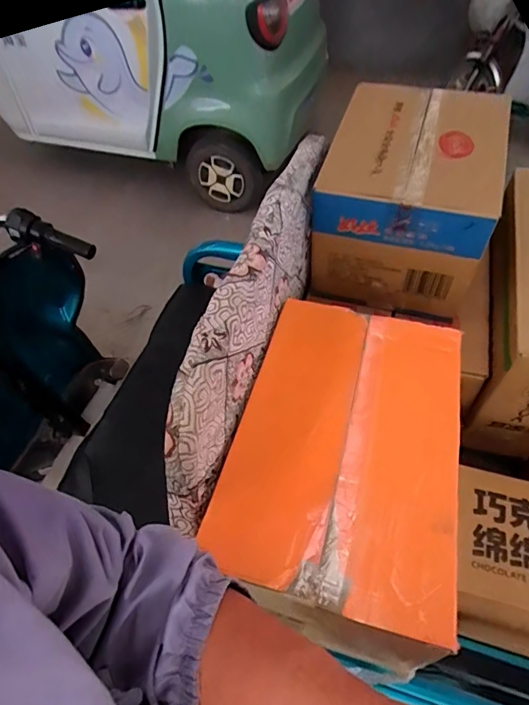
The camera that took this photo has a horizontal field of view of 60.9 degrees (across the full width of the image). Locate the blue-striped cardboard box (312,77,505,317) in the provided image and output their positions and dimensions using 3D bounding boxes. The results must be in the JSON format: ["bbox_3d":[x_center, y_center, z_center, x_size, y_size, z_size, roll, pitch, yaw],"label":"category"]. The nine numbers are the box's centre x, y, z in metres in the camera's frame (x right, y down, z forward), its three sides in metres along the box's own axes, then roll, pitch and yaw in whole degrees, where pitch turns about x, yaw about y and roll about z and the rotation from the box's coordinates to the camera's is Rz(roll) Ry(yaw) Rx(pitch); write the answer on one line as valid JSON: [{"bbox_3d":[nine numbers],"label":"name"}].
[{"bbox_3d":[0.246,-0.263,0.791,0.252,0.242,0.297,16,58,14],"label":"blue-striped cardboard box"}]

